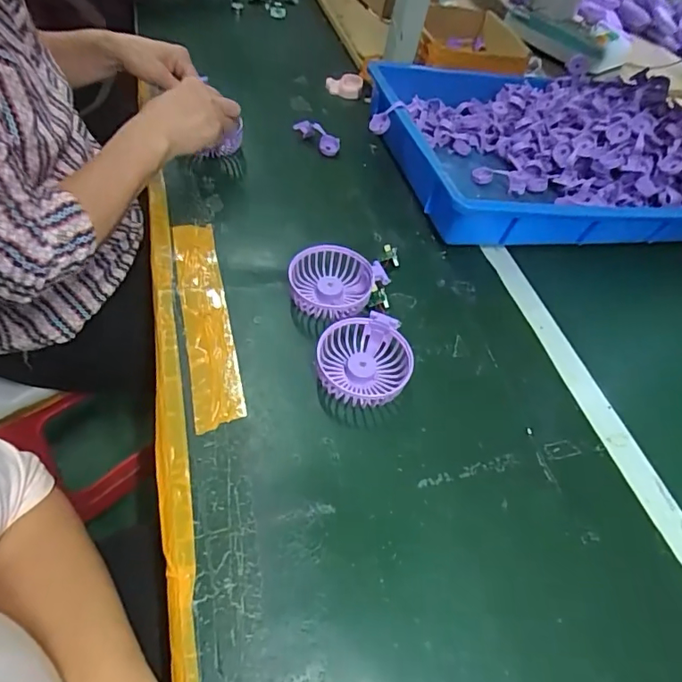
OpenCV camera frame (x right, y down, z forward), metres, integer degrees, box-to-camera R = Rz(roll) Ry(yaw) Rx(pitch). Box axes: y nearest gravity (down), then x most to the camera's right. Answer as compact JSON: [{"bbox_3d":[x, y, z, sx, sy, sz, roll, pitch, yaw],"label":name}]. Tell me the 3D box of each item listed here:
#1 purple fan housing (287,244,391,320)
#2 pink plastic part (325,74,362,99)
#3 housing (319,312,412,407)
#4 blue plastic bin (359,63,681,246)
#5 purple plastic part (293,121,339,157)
[{"bbox_3d":[-0.009,-0.063,0.545,0.089,0.037,0.088,27,53,12],"label":"purple fan housing"},{"bbox_3d":[0.006,-0.432,0.846,0.061,0.032,0.026,4,51,-10],"label":"pink plastic part"},{"bbox_3d":[0.022,0.019,0.486,0.088,0.034,0.089,6,51,-8],"label":"housing"},{"bbox_3d":[0.333,-0.304,0.746,0.531,0.087,0.368,-7,54,-11],"label":"blue plastic bin"},{"bbox_3d":[-0.035,-0.301,0.732,0.072,0.027,0.016,36,56,3],"label":"purple plastic part"}]

